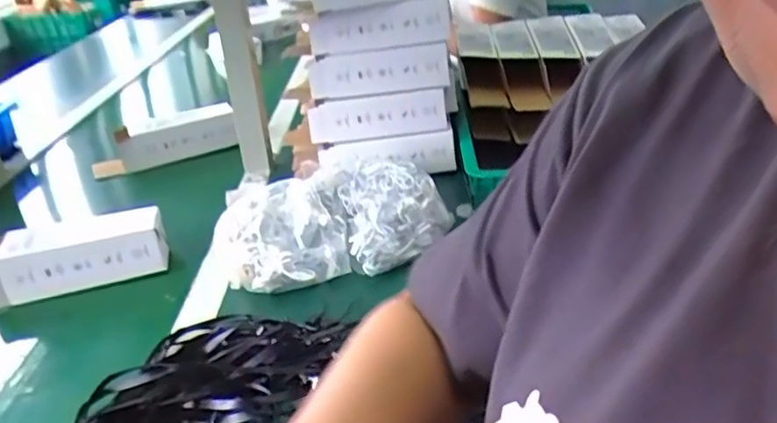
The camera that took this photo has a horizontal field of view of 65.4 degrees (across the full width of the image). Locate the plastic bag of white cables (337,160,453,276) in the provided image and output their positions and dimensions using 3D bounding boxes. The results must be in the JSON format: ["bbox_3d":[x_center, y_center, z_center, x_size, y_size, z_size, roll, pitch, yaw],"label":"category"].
[{"bbox_3d":[0.004,-0.004,0.722,0.131,0.070,0.165,-4,29,1],"label":"plastic bag of white cables"}]

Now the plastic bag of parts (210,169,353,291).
[{"bbox_3d":[-0.129,0.017,0.728,0.154,0.059,0.183,-7,29,-4],"label":"plastic bag of parts"}]

